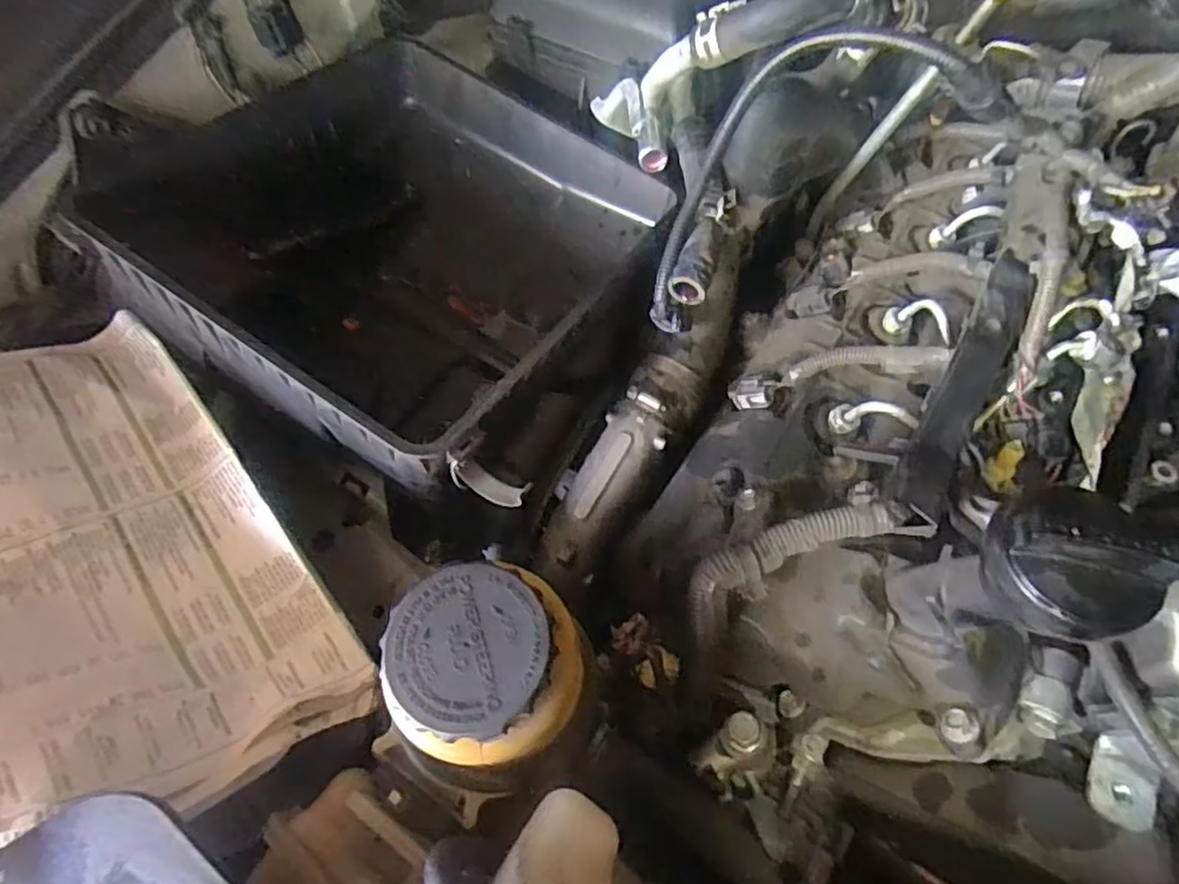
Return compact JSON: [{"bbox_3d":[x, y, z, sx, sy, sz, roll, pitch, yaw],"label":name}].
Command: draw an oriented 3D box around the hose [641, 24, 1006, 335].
[{"bbox_3d":[0.108,-0.165,0.391,0.216,0.062,0.085,-30,57,34],"label":"hose"}]

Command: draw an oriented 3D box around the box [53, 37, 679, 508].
[{"bbox_3d":[-0.153,-0.152,0.542,0.355,0.162,0.309,31,68,16],"label":"box"}]

